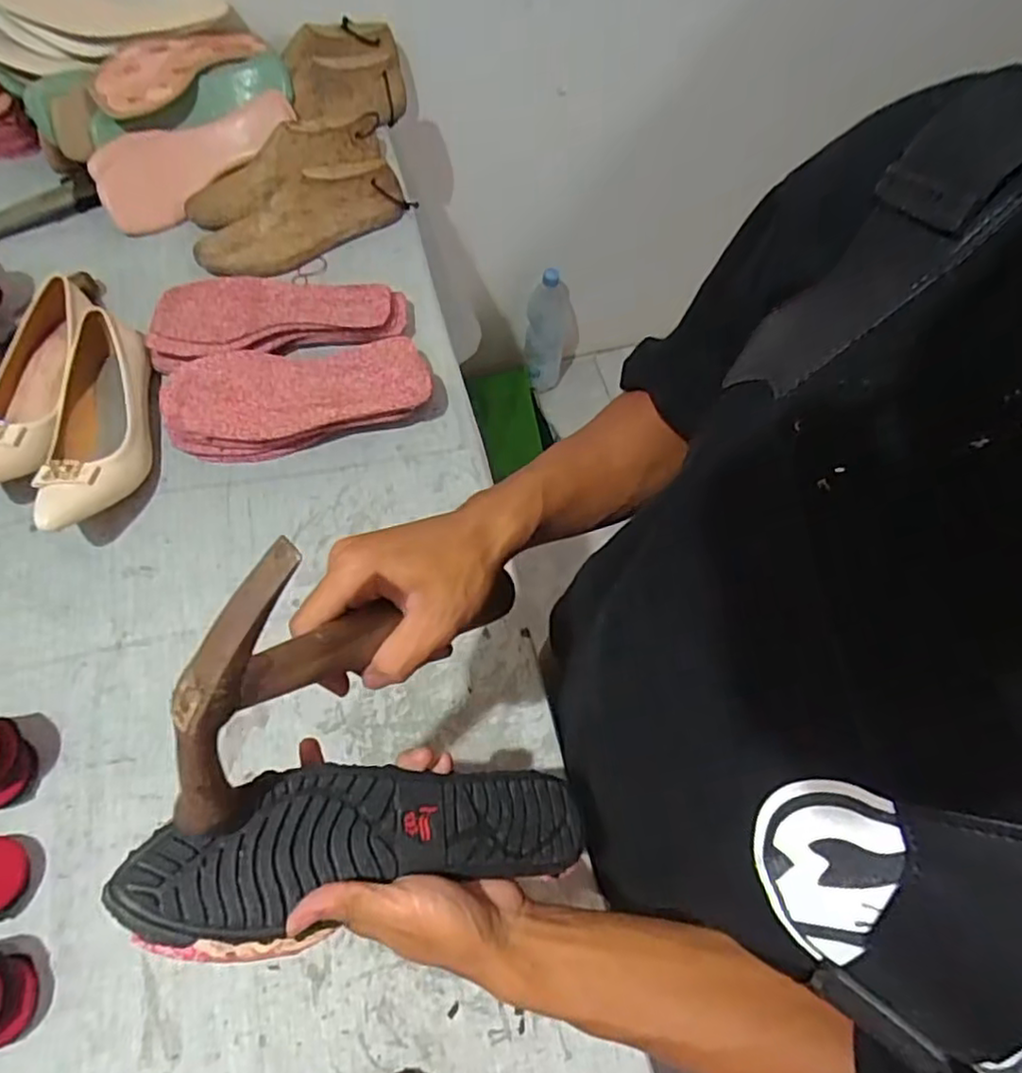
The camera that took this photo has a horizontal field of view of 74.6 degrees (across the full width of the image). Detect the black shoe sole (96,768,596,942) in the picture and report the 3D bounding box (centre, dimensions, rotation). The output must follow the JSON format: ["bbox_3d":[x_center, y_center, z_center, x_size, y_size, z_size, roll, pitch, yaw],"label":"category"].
[{"bbox_3d":[-0.074,0.163,0.371,0.245,0.010,0.073,1,64,-23],"label":"black shoe sole"}]

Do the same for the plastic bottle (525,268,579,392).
[{"bbox_3d":[0.091,-0.452,1.483,0.109,0.305,0.116,11,66,3],"label":"plastic bottle"}]

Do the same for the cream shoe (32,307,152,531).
[{"bbox_3d":[-0.402,-0.108,0.653,0.096,0.072,0.237,-10,66,-6],"label":"cream shoe"}]

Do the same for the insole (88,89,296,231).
[{"bbox_3d":[-0.368,-0.446,0.784,0.241,0.032,0.095,-28,112,-2],"label":"insole"}]

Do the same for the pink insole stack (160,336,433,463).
[{"bbox_3d":[-0.214,-0.139,0.682,0.255,0.055,0.103,-7,66,-5],"label":"pink insole stack"}]

